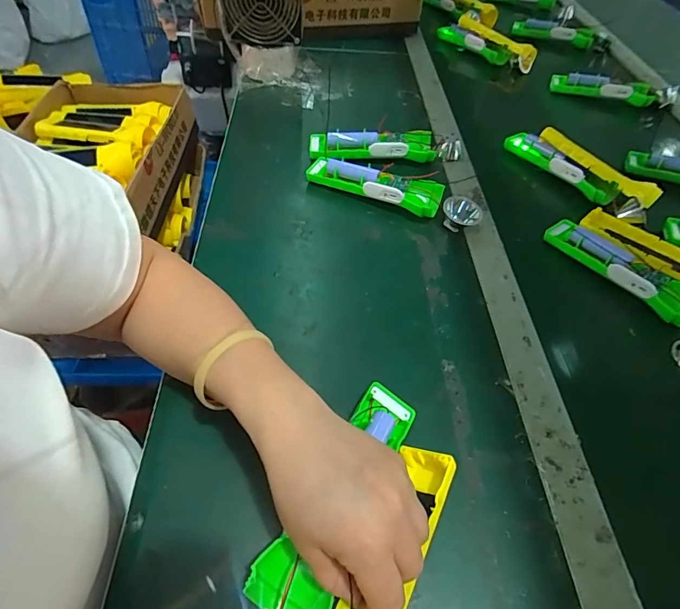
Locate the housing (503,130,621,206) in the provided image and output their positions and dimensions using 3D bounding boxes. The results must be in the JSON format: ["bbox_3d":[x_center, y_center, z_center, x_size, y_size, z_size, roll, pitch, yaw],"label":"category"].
[{"bbox_3d":[0.295,-0.190,0.577,0.026,0.031,0.161,-27,58,-24],"label":"housing"}]

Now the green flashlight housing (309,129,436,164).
[{"bbox_3d":[0.041,-0.209,0.568,0.162,0.035,0.048,-1,51,-5],"label":"green flashlight housing"}]

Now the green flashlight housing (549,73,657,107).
[{"bbox_3d":[0.455,-0.374,0.741,0.166,0.034,0.028,21,52,12],"label":"green flashlight housing"}]

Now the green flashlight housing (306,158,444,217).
[{"bbox_3d":[0.039,-0.144,0.518,0.163,0.034,0.040,21,52,12],"label":"green flashlight housing"}]

